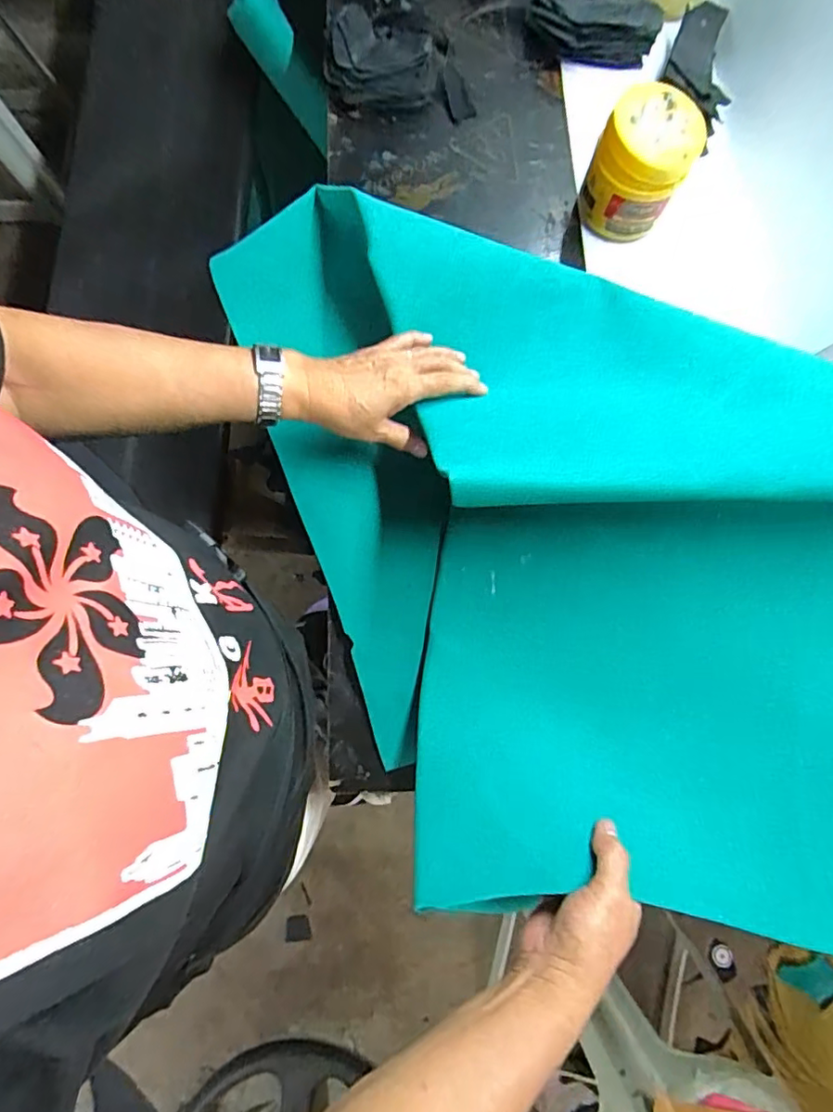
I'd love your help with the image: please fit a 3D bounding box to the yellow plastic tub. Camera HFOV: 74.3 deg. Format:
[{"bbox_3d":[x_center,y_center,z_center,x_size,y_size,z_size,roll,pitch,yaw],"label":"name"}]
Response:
[{"bbox_3d":[0.211,-0.365,0.519,0.085,0.093,0.082,36,82,6],"label":"yellow plastic tub"}]

